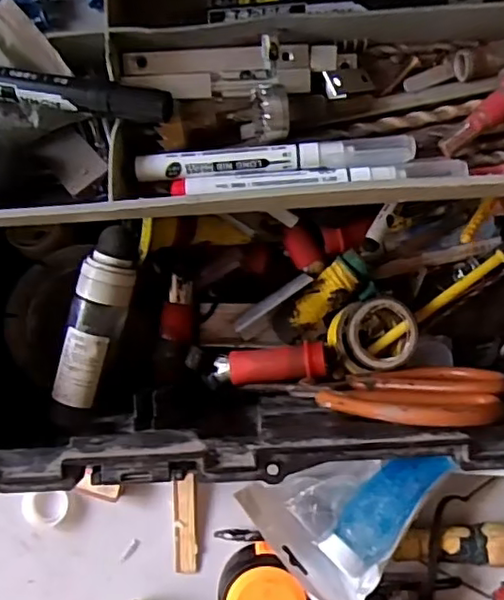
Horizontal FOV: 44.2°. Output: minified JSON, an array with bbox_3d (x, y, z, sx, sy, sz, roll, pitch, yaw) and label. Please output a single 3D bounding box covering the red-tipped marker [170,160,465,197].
[{"bbox_3d":[0.030,-0.055,0.277,0.130,0.009,0.009,-4,87,-4],"label":"red-tipped marker"}]

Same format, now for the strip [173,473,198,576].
[{"bbox_3d":[-0.050,0.168,0.465,0.017,0.008,0.073,-2,90,3],"label":"strip"}]

